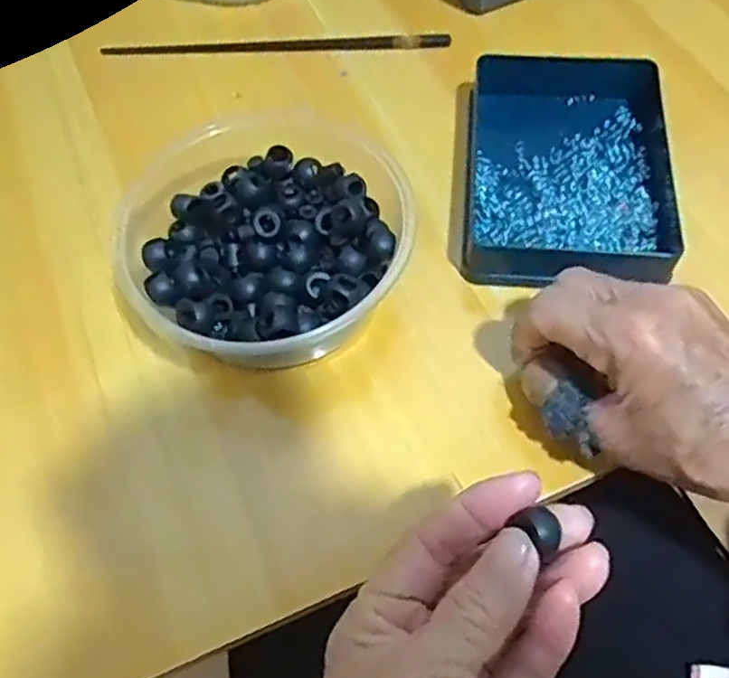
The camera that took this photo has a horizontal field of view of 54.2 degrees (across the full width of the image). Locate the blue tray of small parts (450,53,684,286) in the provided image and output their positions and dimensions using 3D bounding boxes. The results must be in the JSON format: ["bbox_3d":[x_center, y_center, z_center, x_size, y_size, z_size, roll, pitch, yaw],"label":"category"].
[{"bbox_3d":[0.113,-0.097,0.404,0.117,0.030,0.154,6,60,5],"label":"blue tray of small parts"}]

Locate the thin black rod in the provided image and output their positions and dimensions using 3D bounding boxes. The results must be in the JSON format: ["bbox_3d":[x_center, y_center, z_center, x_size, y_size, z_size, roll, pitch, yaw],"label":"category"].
[{"bbox_3d":[-0.062,-0.202,0.486,0.237,0.009,0.011,1,60,2],"label":"thin black rod"}]

